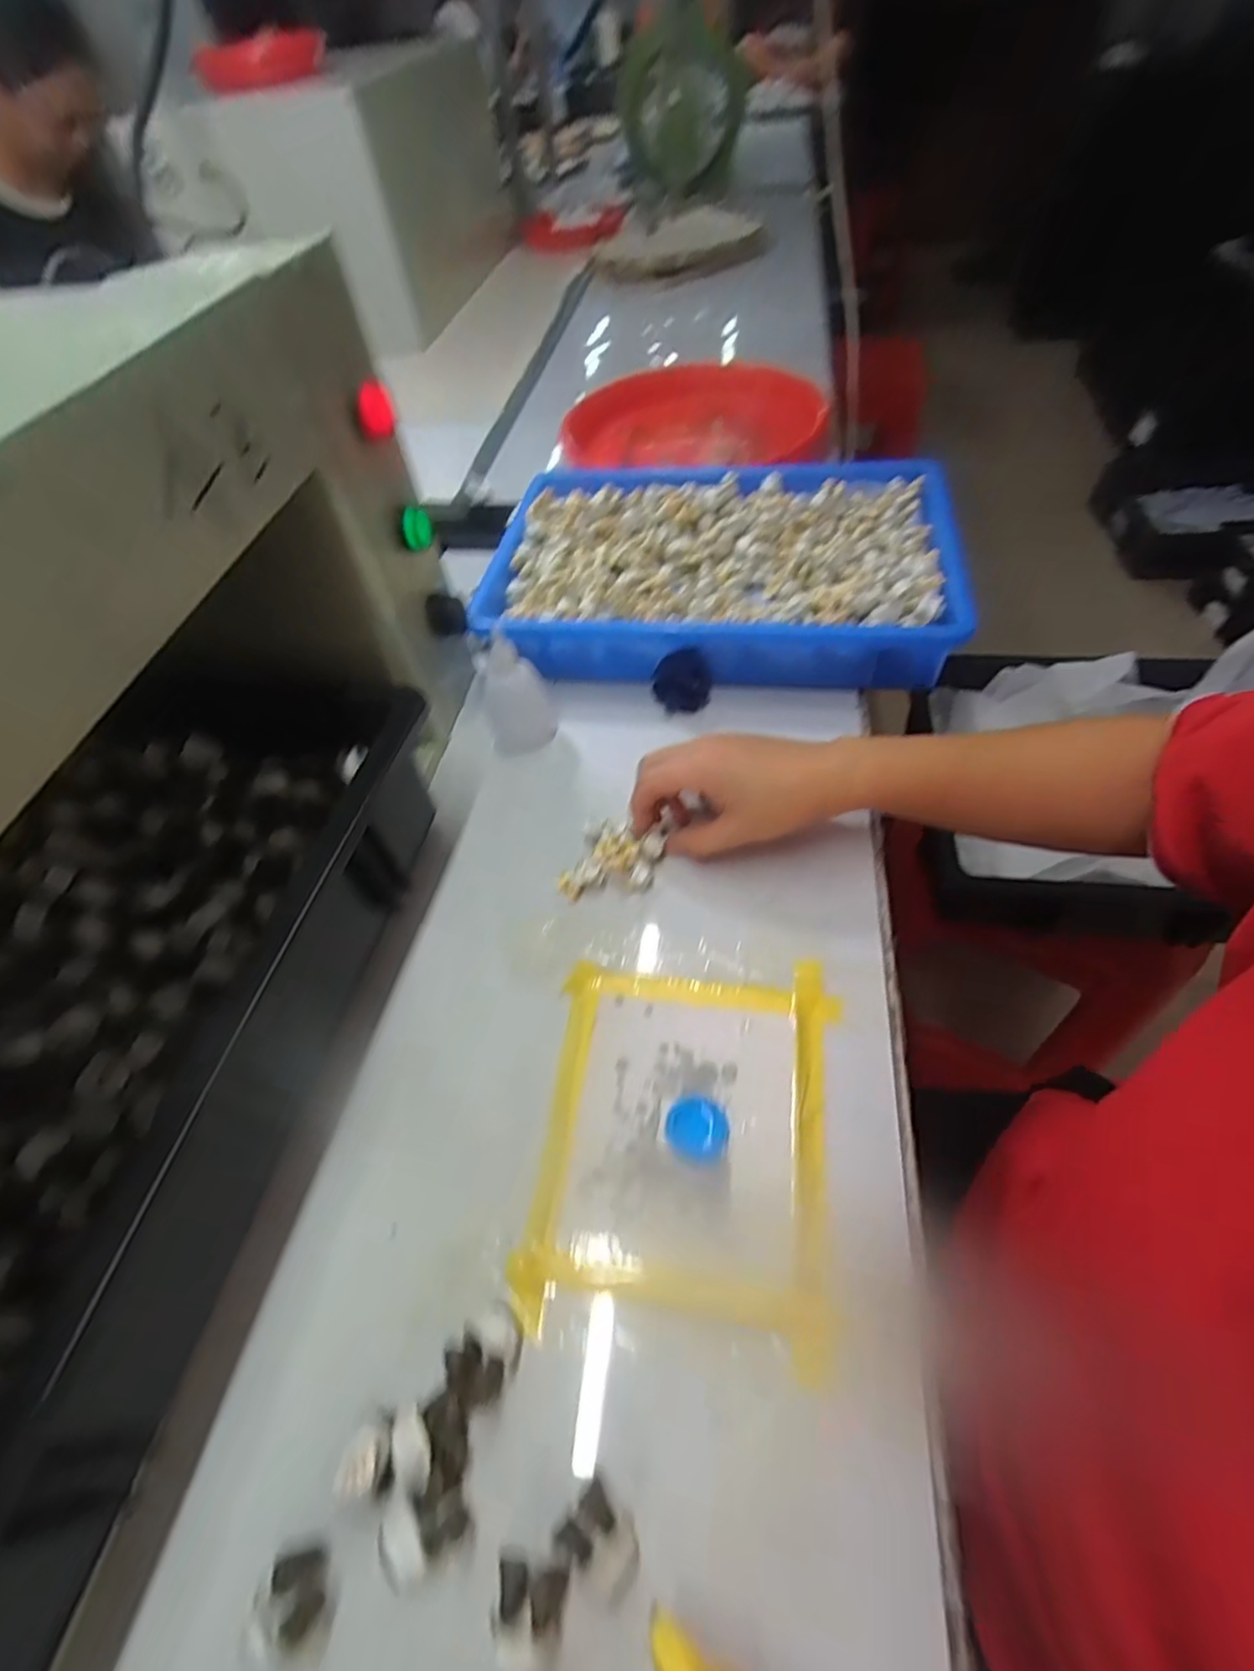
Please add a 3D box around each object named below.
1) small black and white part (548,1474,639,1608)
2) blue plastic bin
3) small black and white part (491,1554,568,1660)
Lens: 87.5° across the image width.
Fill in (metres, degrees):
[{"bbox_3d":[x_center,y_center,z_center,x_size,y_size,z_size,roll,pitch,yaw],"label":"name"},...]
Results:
[{"bbox_3d":[-0.010,0.256,0.237,0.028,0.015,0.024,32,62,25],"label":"small black and white part"},{"bbox_3d":[0.072,-0.222,0.550,0.364,0.061,0.243,4,54,9],"label":"blue plastic bin"},{"bbox_3d":[-0.035,0.267,0.227,0.024,0.013,0.018,5,54,9],"label":"small black and white part"}]

